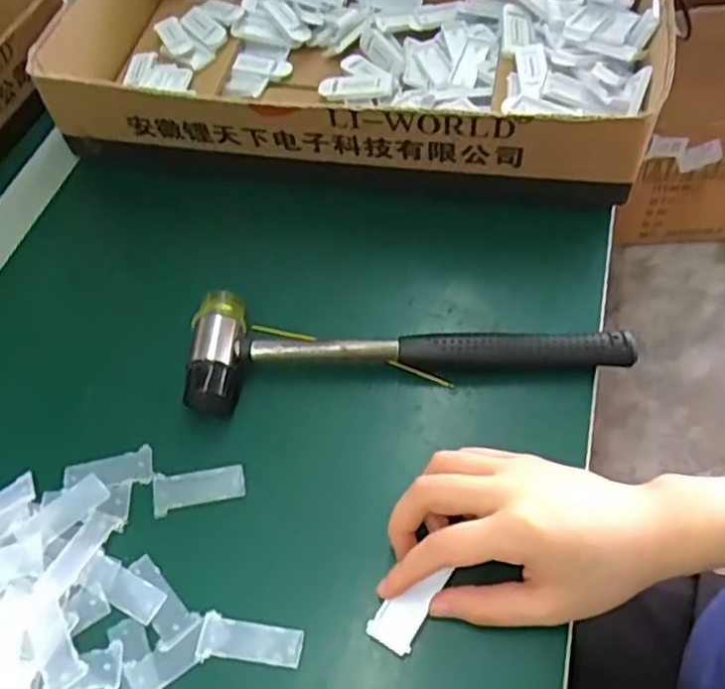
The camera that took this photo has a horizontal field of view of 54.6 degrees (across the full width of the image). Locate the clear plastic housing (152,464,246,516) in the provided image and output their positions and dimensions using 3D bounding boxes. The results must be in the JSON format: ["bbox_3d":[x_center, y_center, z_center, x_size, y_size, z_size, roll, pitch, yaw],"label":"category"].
[{"bbox_3d":[-0.087,0.077,0.376,0.049,0.009,0.021,-9,54,0],"label":"clear plastic housing"}]

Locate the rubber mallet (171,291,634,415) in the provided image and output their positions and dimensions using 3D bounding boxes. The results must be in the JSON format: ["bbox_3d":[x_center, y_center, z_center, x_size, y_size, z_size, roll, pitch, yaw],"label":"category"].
[{"bbox_3d":[0.024,-0.003,0.405,0.246,0.026,0.067,-6,54,2],"label":"rubber mallet"}]

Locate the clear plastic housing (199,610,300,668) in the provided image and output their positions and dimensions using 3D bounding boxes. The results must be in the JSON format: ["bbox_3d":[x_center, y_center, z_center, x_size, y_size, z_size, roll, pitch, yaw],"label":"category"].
[{"bbox_3d":[-0.053,0.140,0.329,0.048,0.004,0.020,7,56,11],"label":"clear plastic housing"}]

